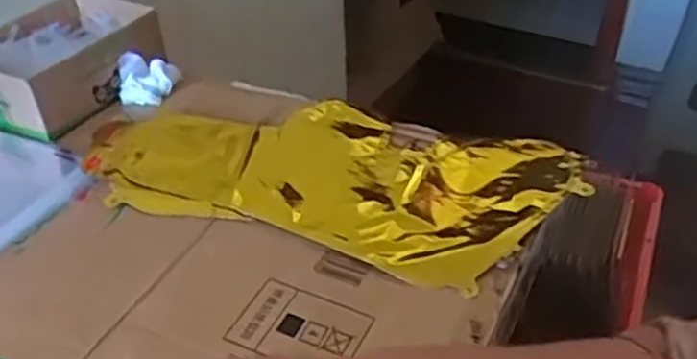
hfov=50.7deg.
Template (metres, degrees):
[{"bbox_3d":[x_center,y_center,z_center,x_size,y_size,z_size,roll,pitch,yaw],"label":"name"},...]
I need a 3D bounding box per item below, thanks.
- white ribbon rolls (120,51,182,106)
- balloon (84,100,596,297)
[{"bbox_3d":[-0.212,-0.108,0.774,0.053,0.039,0.047,1,38,3],"label":"white ribbon rolls"},{"bbox_3d":[-0.021,-0.013,0.661,0.414,0.016,0.199,12,40,17],"label":"balloon"}]

